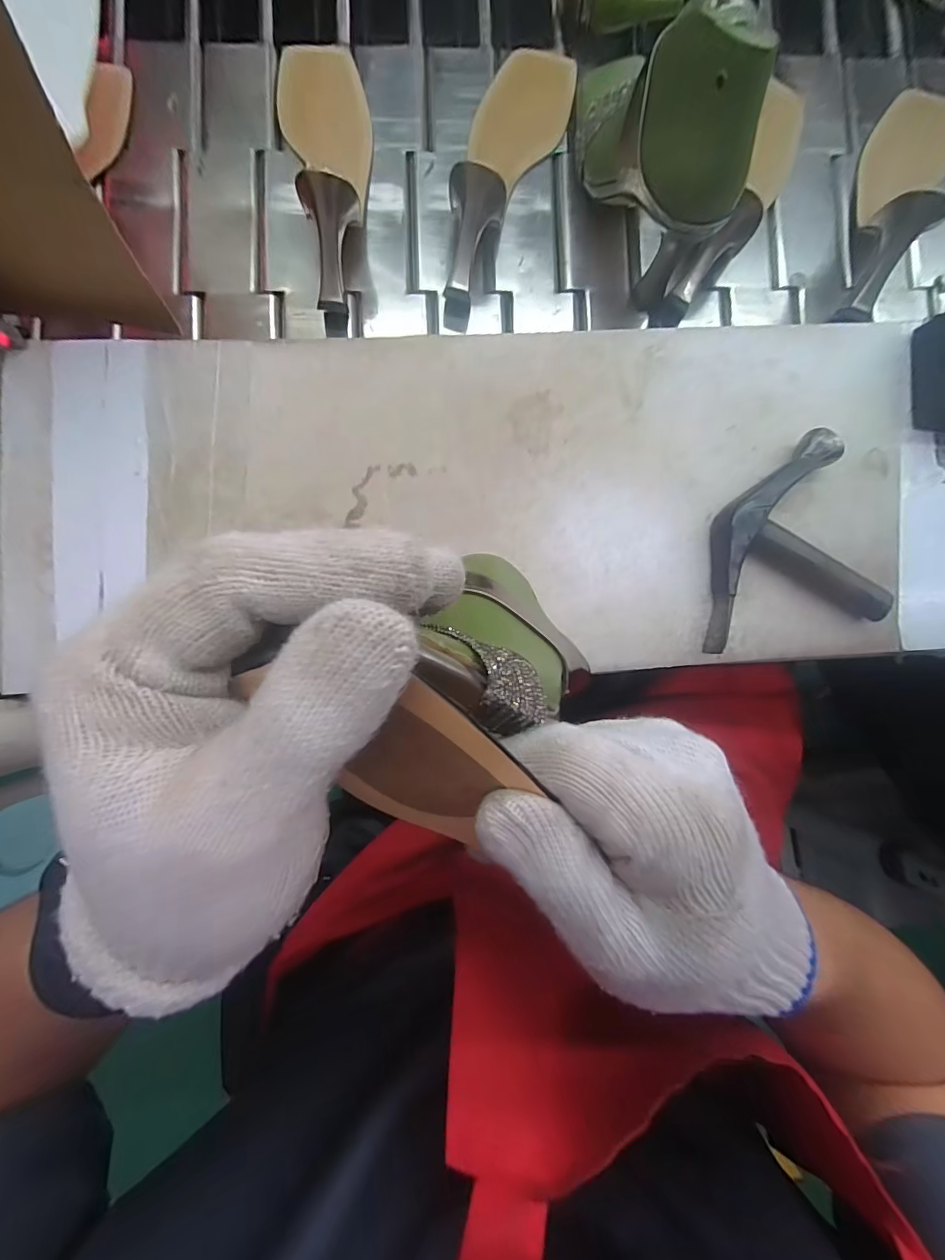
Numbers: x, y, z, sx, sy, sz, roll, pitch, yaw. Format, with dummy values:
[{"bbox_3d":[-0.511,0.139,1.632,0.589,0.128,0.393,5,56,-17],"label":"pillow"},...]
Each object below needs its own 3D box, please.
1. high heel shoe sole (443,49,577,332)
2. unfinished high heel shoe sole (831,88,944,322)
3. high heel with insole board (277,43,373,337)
[{"bbox_3d":[0.030,-0.384,0.376,0.077,0.057,0.252,13,86,-2],"label":"high heel shoe sole"},{"bbox_3d":[0.367,-0.378,0.386,0.075,0.068,0.241,28,85,-1],"label":"unfinished high heel shoe sole"},{"bbox_3d":[-0.117,-0.379,0.365,0.075,0.061,0.241,-8,86,-3],"label":"high heel with insole board"}]

